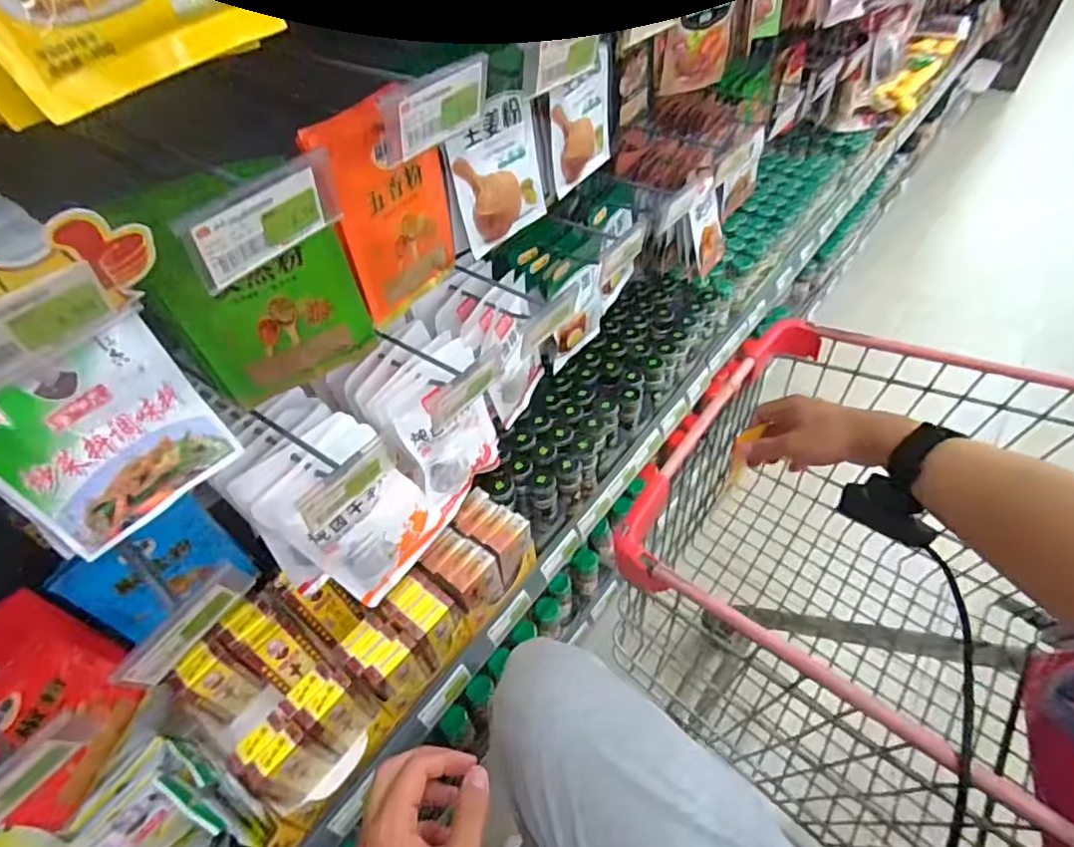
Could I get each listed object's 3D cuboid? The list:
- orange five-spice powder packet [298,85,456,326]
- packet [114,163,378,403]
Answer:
[{"bbox_3d":[-0.121,-0.182,0.490,0.023,0.173,0.125,22,53,21],"label":"orange five-spice powder packet"},{"bbox_3d":[-0.203,-0.099,0.422,0.136,0.166,0.027,-27,48,-13],"label":"packet"}]

